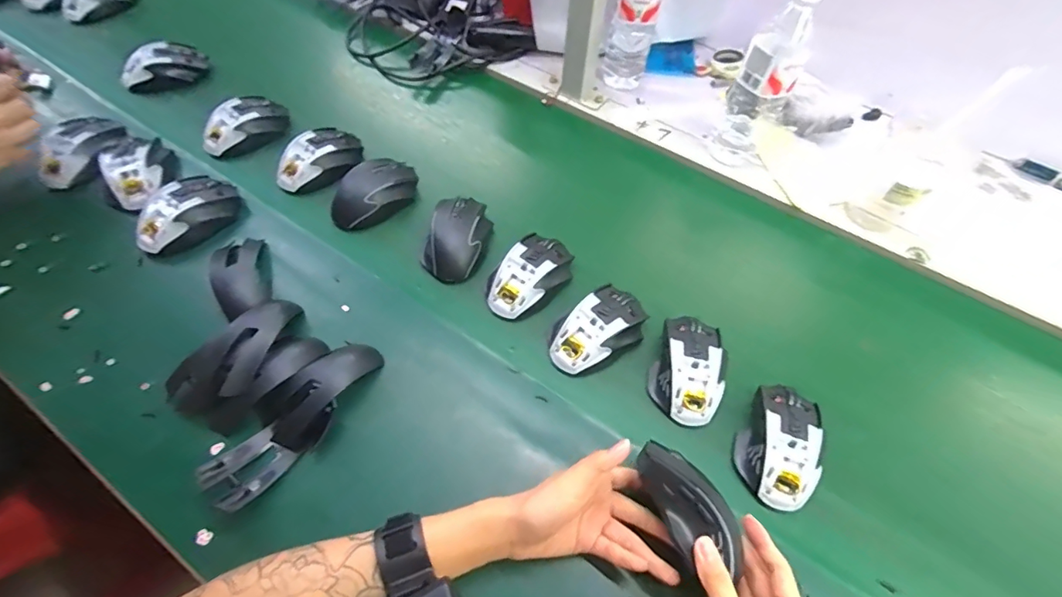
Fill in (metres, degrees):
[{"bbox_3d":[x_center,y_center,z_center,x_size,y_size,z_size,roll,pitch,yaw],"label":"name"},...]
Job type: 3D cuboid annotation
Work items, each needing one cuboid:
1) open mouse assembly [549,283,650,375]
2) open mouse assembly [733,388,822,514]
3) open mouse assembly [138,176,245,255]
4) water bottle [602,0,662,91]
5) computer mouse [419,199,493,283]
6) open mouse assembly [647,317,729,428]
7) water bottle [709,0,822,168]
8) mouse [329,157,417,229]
[{"bbox_3d":[0.070,0.033,0.541,0.115,0.048,0.072,-33,64,-22],"label":"open mouse assembly"},{"bbox_3d":[0.235,0.134,0.474,0.070,0.034,0.117,16,57,7],"label":"open mouse assembly"},{"bbox_3d":[-0.407,-0.099,0.600,0.119,0.045,0.074,-35,65,-22],"label":"open mouse assembly"},{"bbox_3d":[0.149,-0.412,0.720,0.067,0.226,0.058,12,57,5],"label":"water bottle"},{"bbox_3d":[-0.086,-0.072,0.599,0.082,0.036,0.103,17,58,8],"label":"computer mouse"},{"bbox_3d":[0.162,0.071,0.517,0.070,0.041,0.109,19,58,10],"label":"open mouse assembly"},{"bbox_3d":[0.297,-0.277,0.637,0.073,0.228,0.071,25,59,13],"label":"water bottle"},{"bbox_3d":[-0.198,-0.134,0.644,0.075,0.041,0.121,31,60,16],"label":"mouse"}]

